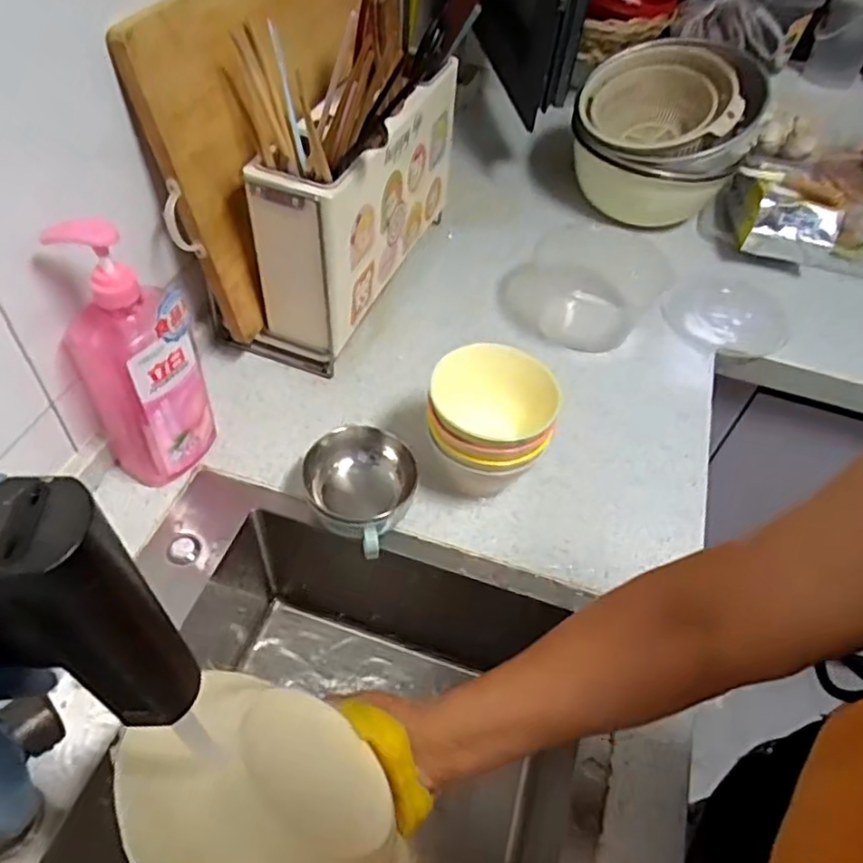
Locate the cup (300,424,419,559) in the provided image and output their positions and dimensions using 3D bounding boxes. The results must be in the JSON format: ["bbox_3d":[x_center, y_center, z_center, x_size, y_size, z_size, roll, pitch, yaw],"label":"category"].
[{"bbox_3d":[-0.066,0.061,0.640,0.109,0.067,0.121,-5,51,-10],"label":"cup"}]

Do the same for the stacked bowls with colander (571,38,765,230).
[{"bbox_3d":[0.327,-0.421,0.977,0.232,0.214,0.207,18,51,9],"label":"stacked bowls with colander"}]

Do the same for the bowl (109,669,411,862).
[{"bbox_3d":[-0.086,0.223,0.378,0.186,0.060,0.152,42,13,22],"label":"bowl"}]

